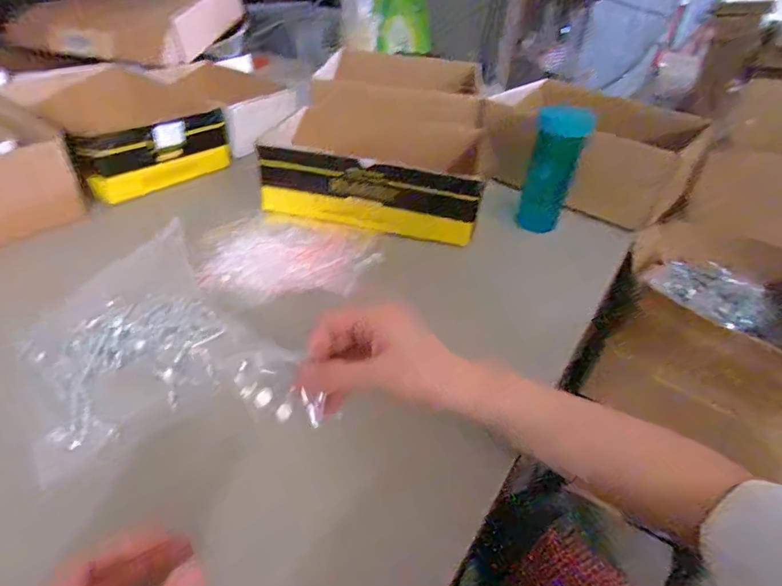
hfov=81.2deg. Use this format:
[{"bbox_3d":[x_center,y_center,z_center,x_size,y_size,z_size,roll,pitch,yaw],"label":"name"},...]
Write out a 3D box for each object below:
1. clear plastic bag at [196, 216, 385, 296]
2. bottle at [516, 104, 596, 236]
[{"bbox_3d":[-0.124,-0.053,0.577,0.213,0.019,0.146,4,39,-2],"label":"clear plastic bag"},{"bbox_3d":[0.230,-0.178,0.656,0.069,0.160,0.067,15,40,12],"label":"bottle"}]

